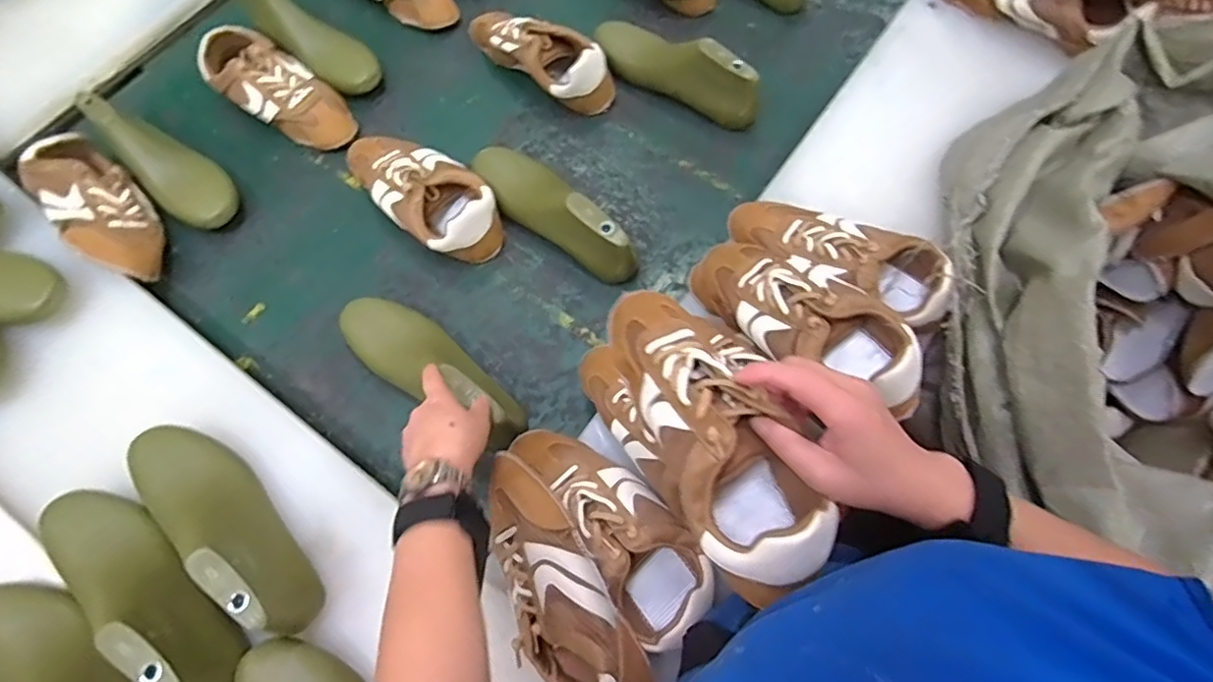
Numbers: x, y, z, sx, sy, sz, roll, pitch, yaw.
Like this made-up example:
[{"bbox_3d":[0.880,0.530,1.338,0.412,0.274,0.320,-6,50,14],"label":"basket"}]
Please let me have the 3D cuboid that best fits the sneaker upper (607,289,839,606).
[{"bbox_3d":[0.063,0.048,0.407,0.083,0.079,0.231,-24,63,-10],"label":"sneaker upper"}]

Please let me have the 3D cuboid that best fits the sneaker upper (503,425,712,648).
[{"bbox_3d":[0.002,0.157,0.532,0.077,0.075,0.215,-36,74,-11],"label":"sneaker upper"}]

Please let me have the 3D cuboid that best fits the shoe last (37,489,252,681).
[{"bbox_3d":[-0.418,0.212,0.516,0.249,0.077,0.088,31,72,22],"label":"shoe last"}]

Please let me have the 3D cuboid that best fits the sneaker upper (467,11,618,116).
[{"bbox_3d":[-0.093,-0.394,0.799,0.237,0.069,0.094,35,74,12],"label":"sneaker upper"}]

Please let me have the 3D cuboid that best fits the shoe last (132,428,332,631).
[{"bbox_3d":[-0.359,0.165,0.546,0.240,0.100,0.084,36,73,23],"label":"shoe last"}]

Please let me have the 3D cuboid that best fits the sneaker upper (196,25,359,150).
[{"bbox_3d":[-0.437,-0.338,0.787,0.224,0.063,0.098,33,74,12],"label":"sneaker upper"}]

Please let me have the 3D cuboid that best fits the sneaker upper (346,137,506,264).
[{"bbox_3d":[-0.230,-0.192,0.733,0.245,0.077,0.107,43,76,14],"label":"sneaker upper"}]

